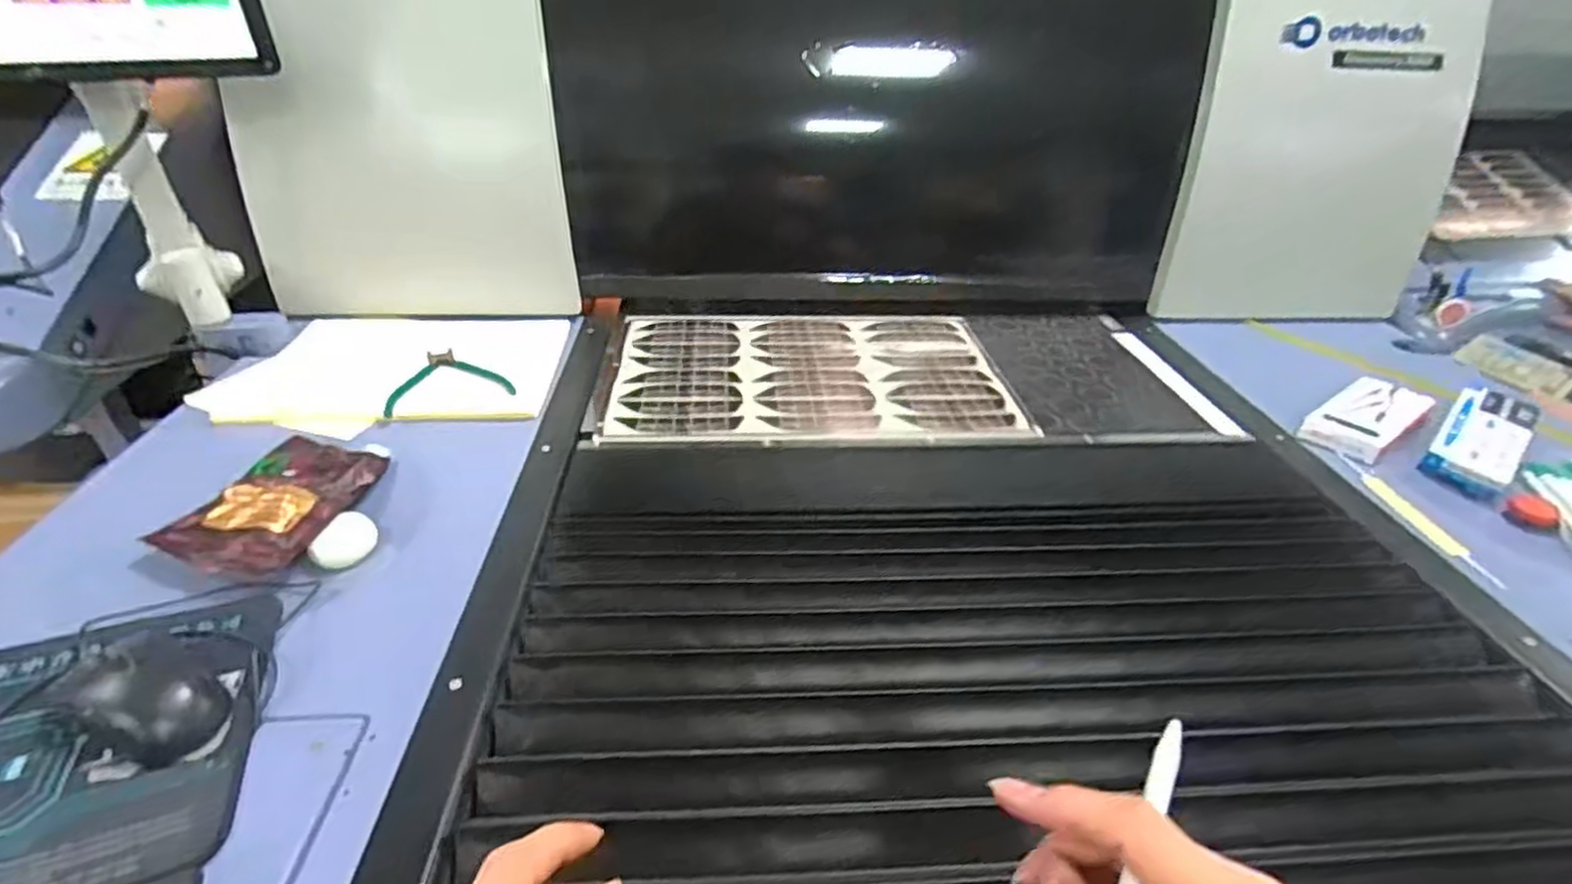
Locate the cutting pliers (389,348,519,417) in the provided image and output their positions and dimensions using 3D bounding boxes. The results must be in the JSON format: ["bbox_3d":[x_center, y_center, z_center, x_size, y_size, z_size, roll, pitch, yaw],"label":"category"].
[{"bbox_3d":[-0.371,-0.074,0.785,0.124,0.011,0.121,-12,38,-20],"label":"cutting pliers"}]

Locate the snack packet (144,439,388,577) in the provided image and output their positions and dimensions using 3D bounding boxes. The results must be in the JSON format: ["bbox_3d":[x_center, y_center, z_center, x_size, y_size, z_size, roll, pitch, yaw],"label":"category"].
[{"bbox_3d":[-0.435,0.047,0.606,0.111,0.021,0.154,11,36,11],"label":"snack packet"}]

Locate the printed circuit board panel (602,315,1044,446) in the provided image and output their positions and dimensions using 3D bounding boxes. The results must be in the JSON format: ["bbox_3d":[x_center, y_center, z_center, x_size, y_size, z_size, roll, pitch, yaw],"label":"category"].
[{"bbox_3d":[0.031,-0.085,0.837,0.448,0.011,0.311,2,35,-2],"label":"printed circuit board panel"}]

